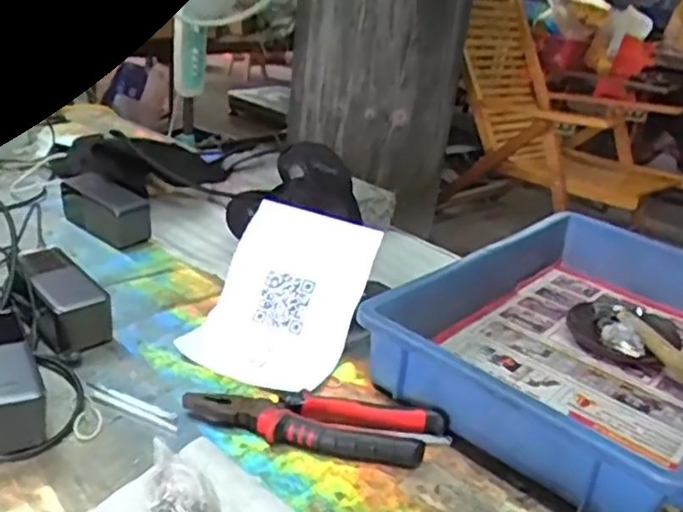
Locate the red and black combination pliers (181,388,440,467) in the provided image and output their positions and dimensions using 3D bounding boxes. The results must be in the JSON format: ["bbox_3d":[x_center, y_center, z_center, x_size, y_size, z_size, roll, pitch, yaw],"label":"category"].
[{"bbox_3d":[-0.024,0.137,0.561,0.208,0.025,0.053,10,24,8],"label":"red and black combination pliers"}]

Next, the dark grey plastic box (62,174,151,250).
[{"bbox_3d":[-0.309,-0.060,0.882,0.144,0.057,0.059,24,30,35],"label":"dark grey plastic box"}]

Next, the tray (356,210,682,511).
[{"bbox_3d":[0.275,0.072,0.716,0.296,0.091,0.515,25,30,35],"label":"tray"}]

